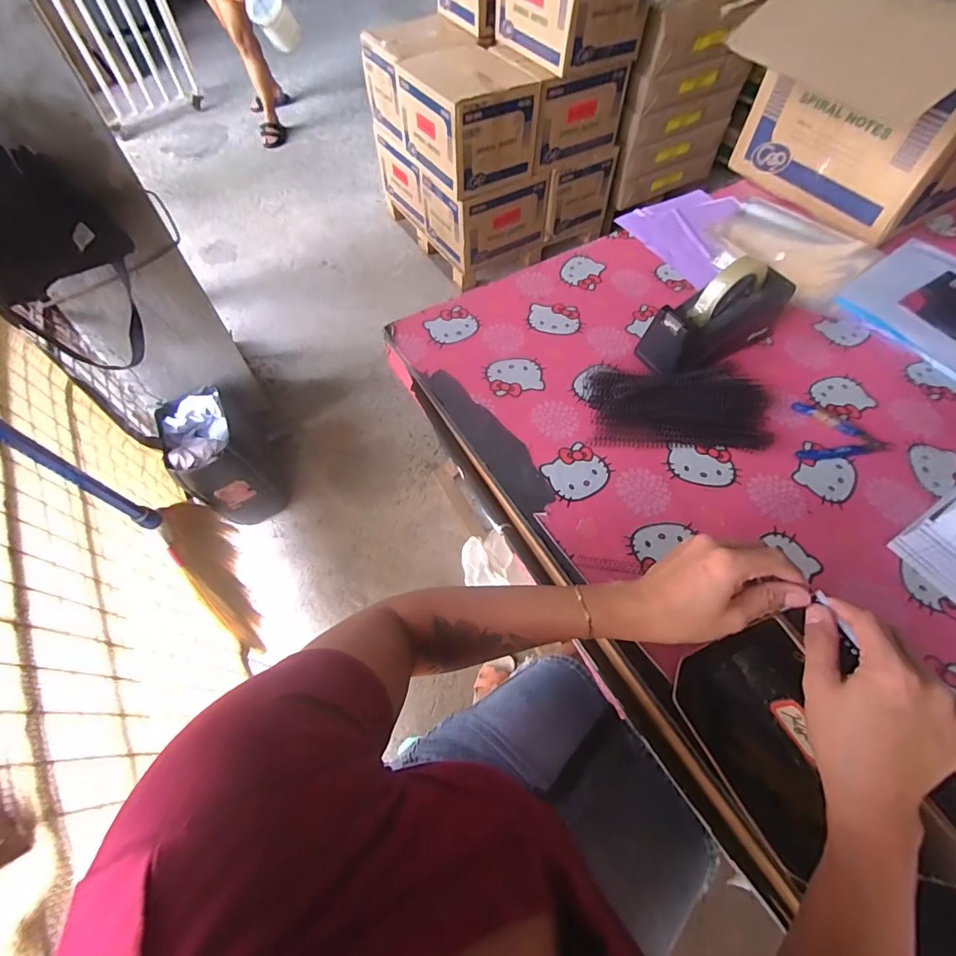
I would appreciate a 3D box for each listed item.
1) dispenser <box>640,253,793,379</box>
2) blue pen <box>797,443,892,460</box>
[{"bbox_3d":[0.331,-0.218,0.648,0.206,0.122,0.076,-24,62,-14],"label":"dispenser"},{"bbox_3d":[0.472,-0.035,0.598,0.123,0.010,0.016,-5,59,-3],"label":"blue pen"}]

